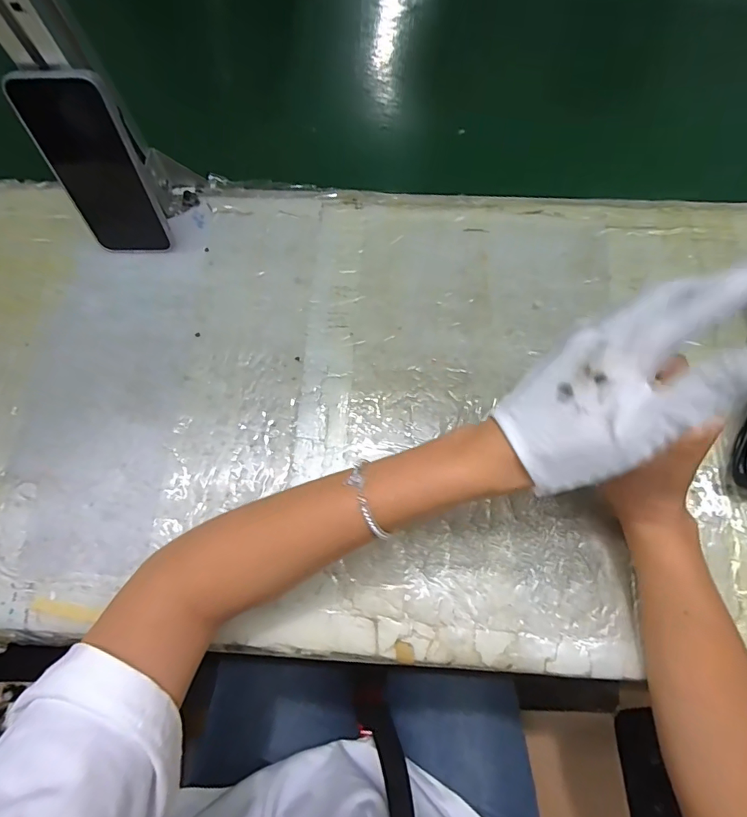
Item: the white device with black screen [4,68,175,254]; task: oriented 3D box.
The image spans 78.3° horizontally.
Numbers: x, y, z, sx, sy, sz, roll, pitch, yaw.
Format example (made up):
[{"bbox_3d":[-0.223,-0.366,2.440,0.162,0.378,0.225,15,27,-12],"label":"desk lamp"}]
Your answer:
[{"bbox_3d":[-0.231,-0.199,0.388,0.076,0.144,0.013,2,54,4],"label":"white device with black screen"}]

